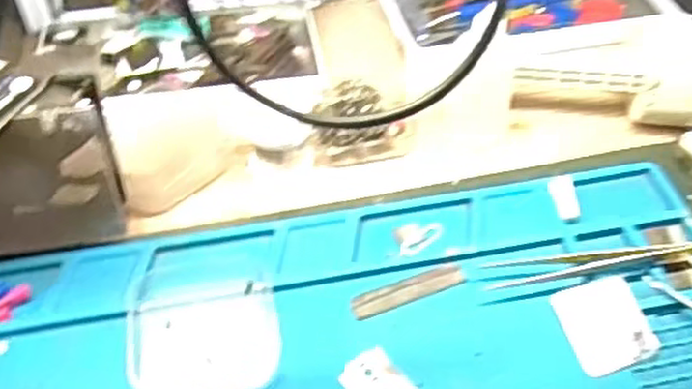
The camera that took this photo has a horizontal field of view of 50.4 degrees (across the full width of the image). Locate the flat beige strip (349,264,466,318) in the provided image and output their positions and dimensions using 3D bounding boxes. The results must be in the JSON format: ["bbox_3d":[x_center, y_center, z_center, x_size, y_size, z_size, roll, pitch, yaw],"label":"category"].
[{"bbox_3d":[0.029,0.044,0.346,0.056,0.004,0.013,-18,50,-16],"label":"flat beige strip"}]

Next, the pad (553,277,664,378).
[{"bbox_3d":[0.116,0.058,0.331,0.038,0.005,0.043,-12,49,-11],"label":"pad"}]

